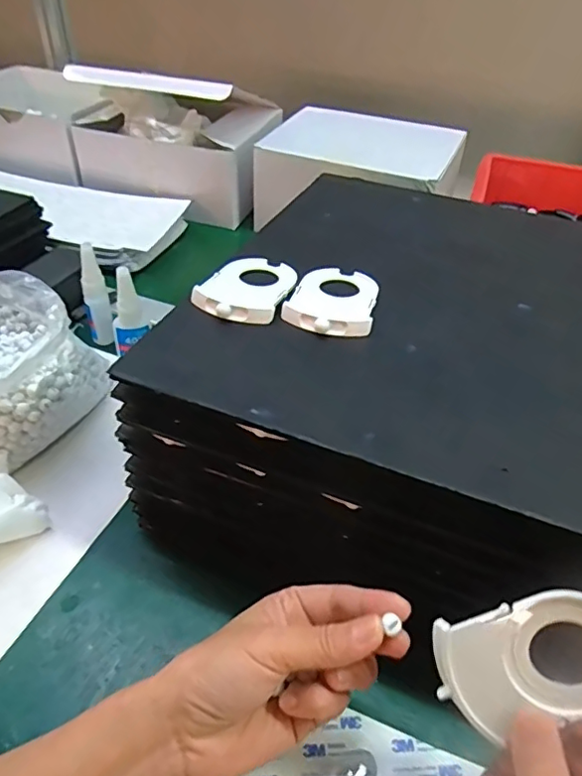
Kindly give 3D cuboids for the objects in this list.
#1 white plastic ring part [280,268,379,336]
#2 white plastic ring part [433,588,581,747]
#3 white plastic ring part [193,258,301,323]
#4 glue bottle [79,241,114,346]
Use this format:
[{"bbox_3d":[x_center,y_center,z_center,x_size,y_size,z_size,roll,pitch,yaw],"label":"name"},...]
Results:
[{"bbox_3d":[0.030,-0.064,0.387,0.058,0.010,0.077,14,46,9],"label":"white plastic ring part"},{"bbox_3d":[0.104,0.119,0.244,0.079,0.007,0.055,-21,89,13],"label":"white plastic ring part"},{"bbox_3d":[-0.030,-0.075,0.398,0.058,0.010,0.080,18,47,13],"label":"white plastic ring part"},{"bbox_3d":[-0.200,-0.092,0.573,0.024,0.106,0.028,-7,46,-11],"label":"glue bottle"}]

